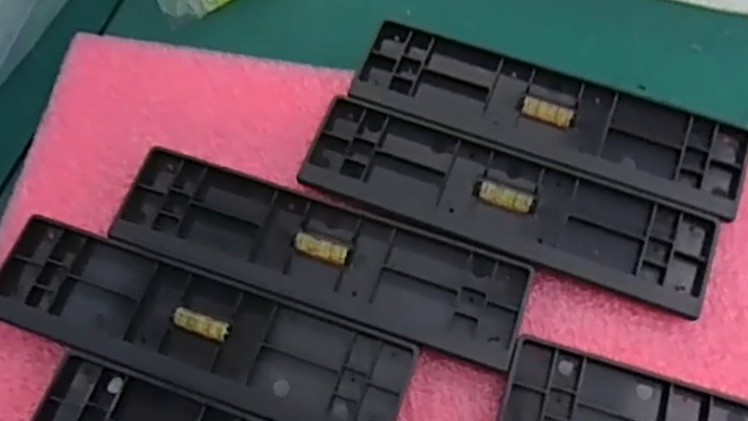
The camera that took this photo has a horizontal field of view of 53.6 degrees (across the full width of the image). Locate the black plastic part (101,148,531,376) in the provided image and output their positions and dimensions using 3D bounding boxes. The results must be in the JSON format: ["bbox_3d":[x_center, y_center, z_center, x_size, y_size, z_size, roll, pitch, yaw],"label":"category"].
[{"bbox_3d":[-0.021,0.017,0.283,0.158,0.007,0.043,18,68,8],"label":"black plastic part"}]

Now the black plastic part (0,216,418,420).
[{"bbox_3d":[-0.066,0.044,0.272,0.158,0.007,0.043,17,68,8],"label":"black plastic part"}]

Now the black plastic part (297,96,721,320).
[{"bbox_3d":[0.052,-0.005,0.291,0.158,0.008,0.042,20,68,9],"label":"black plastic part"}]

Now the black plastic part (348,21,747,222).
[{"bbox_3d":[0.071,-0.038,0.307,0.157,0.015,0.042,20,69,9],"label":"black plastic part"}]

